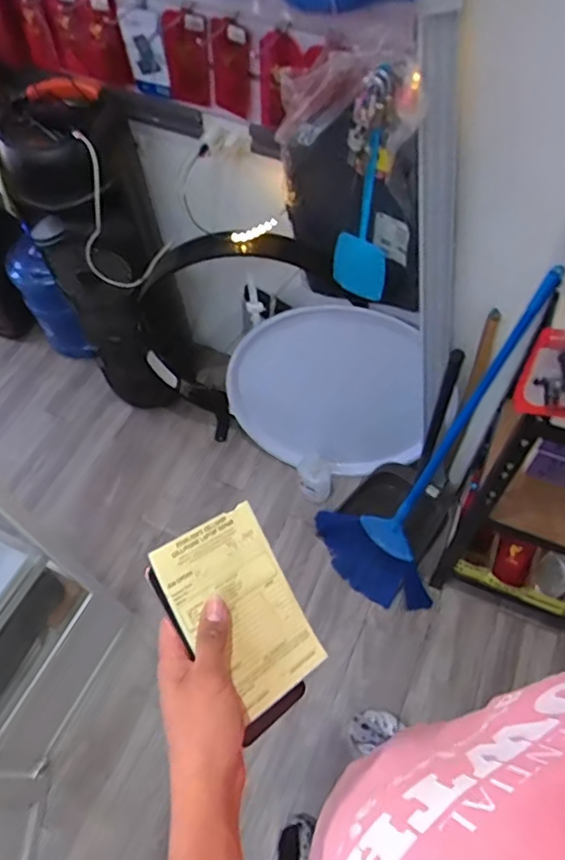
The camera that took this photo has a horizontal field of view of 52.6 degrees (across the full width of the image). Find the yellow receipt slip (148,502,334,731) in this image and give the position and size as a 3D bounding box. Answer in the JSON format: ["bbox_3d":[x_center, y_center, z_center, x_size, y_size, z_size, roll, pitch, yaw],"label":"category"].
[{"bbox_3d":[-0.034,0.149,0.478,0.102,0.007,0.151,-24,84,-36],"label":"yellow receipt slip"}]

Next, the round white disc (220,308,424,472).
[{"bbox_3d":[0.106,-0.092,1.541,0.520,0.547,0.035,1,43,17],"label":"round white disc"}]

